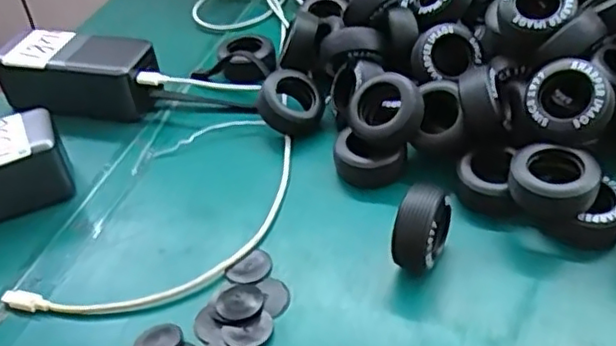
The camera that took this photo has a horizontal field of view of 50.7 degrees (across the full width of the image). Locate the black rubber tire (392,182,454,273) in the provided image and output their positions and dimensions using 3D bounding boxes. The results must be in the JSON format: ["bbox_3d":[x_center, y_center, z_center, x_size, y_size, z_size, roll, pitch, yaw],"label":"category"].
[{"bbox_3d":[0.066,0.035,0.375,0.025,0.051,0.043,14,46,22],"label":"black rubber tire"}]

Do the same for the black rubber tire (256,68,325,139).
[{"bbox_3d":[-0.013,-0.053,0.491,0.050,0.021,0.045,44,70,-6],"label":"black rubber tire"}]

